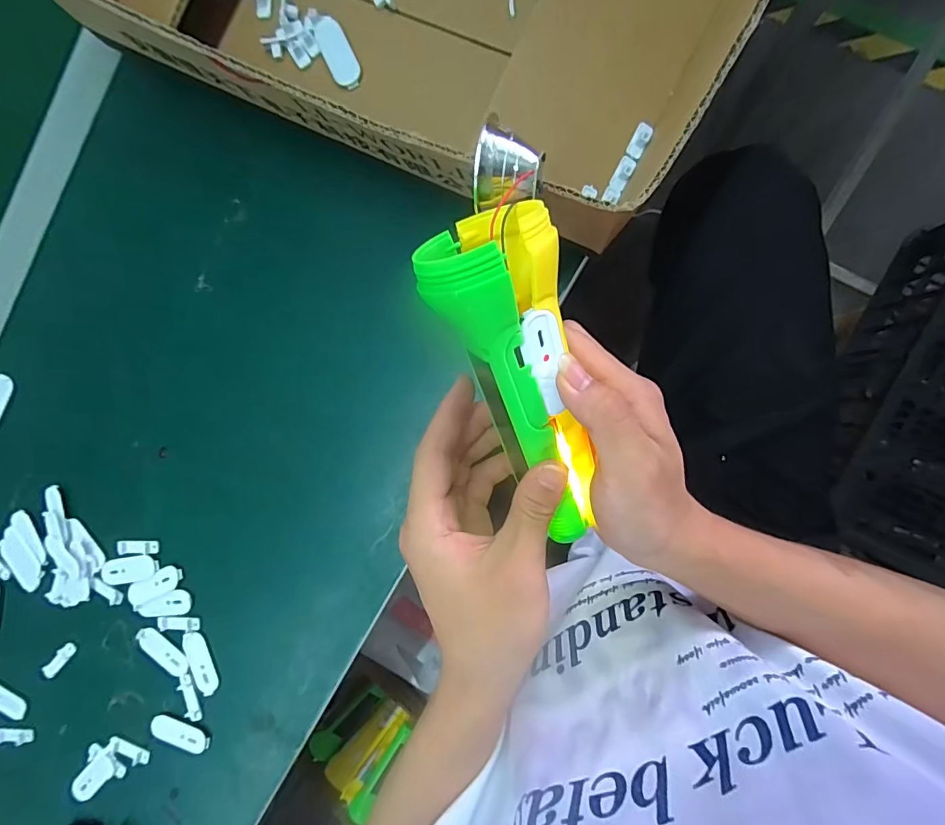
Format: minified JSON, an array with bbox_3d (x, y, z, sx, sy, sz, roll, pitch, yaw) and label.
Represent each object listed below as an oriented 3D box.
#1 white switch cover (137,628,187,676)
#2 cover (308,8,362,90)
[{"bbox_3d":[-0.246,0.191,0.372,0.049,0.004,0.013,37,97,6],"label":"white switch cover"},{"bbox_3d":[-0.095,-0.253,0.325,0.019,0.004,0.061,-26,88,9],"label":"cover"}]

